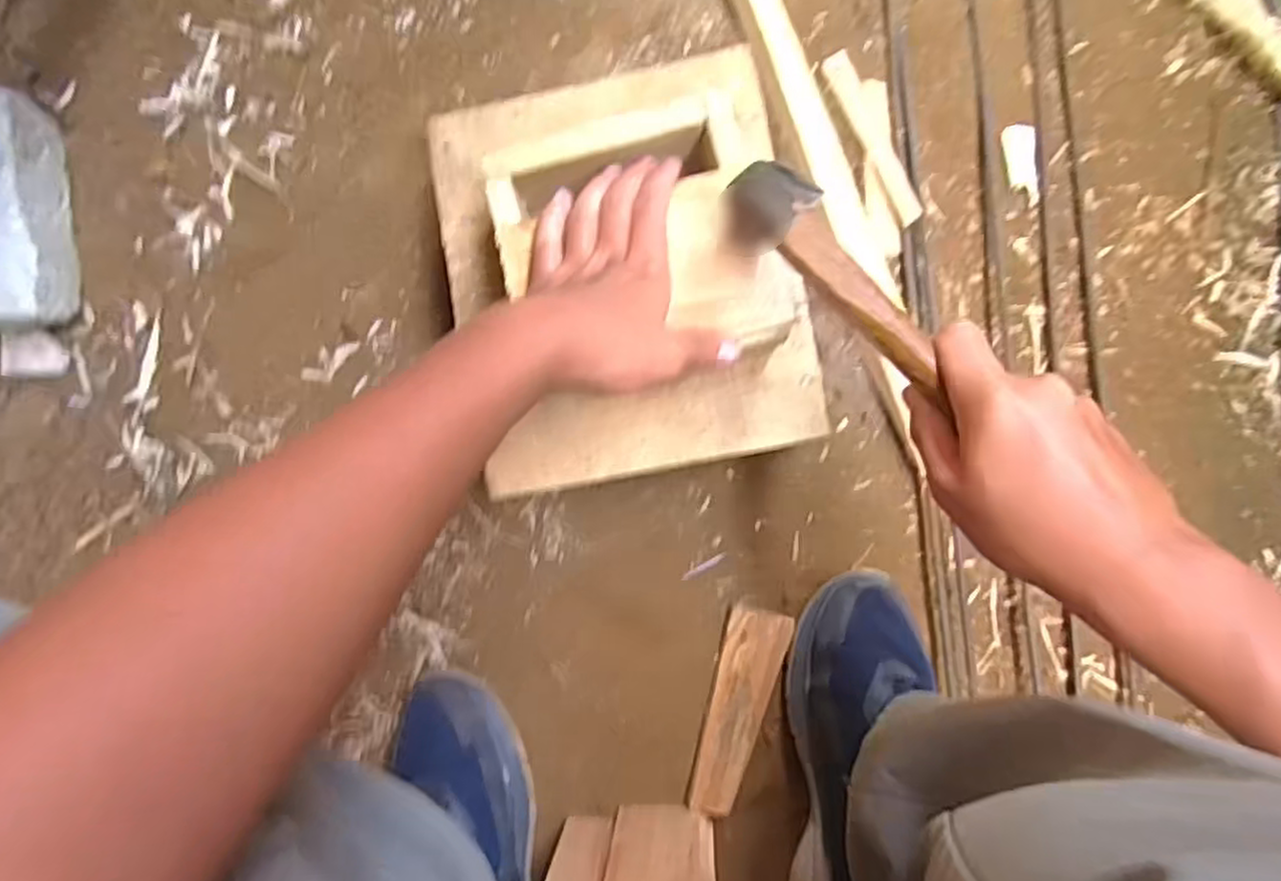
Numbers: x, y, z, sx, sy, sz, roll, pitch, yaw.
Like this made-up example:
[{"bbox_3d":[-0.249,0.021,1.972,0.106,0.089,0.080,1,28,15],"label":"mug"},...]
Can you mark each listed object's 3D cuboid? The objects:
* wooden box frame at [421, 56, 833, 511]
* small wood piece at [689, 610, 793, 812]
[{"bbox_3d":[-0.013,-0.115,0.460,0.226,0.087,0.268,-10,87,0],"label":"wooden box frame"},{"bbox_3d":[0.075,0.206,0.557,0.049,0.014,0.152,17,87,1],"label":"small wood piece"}]

